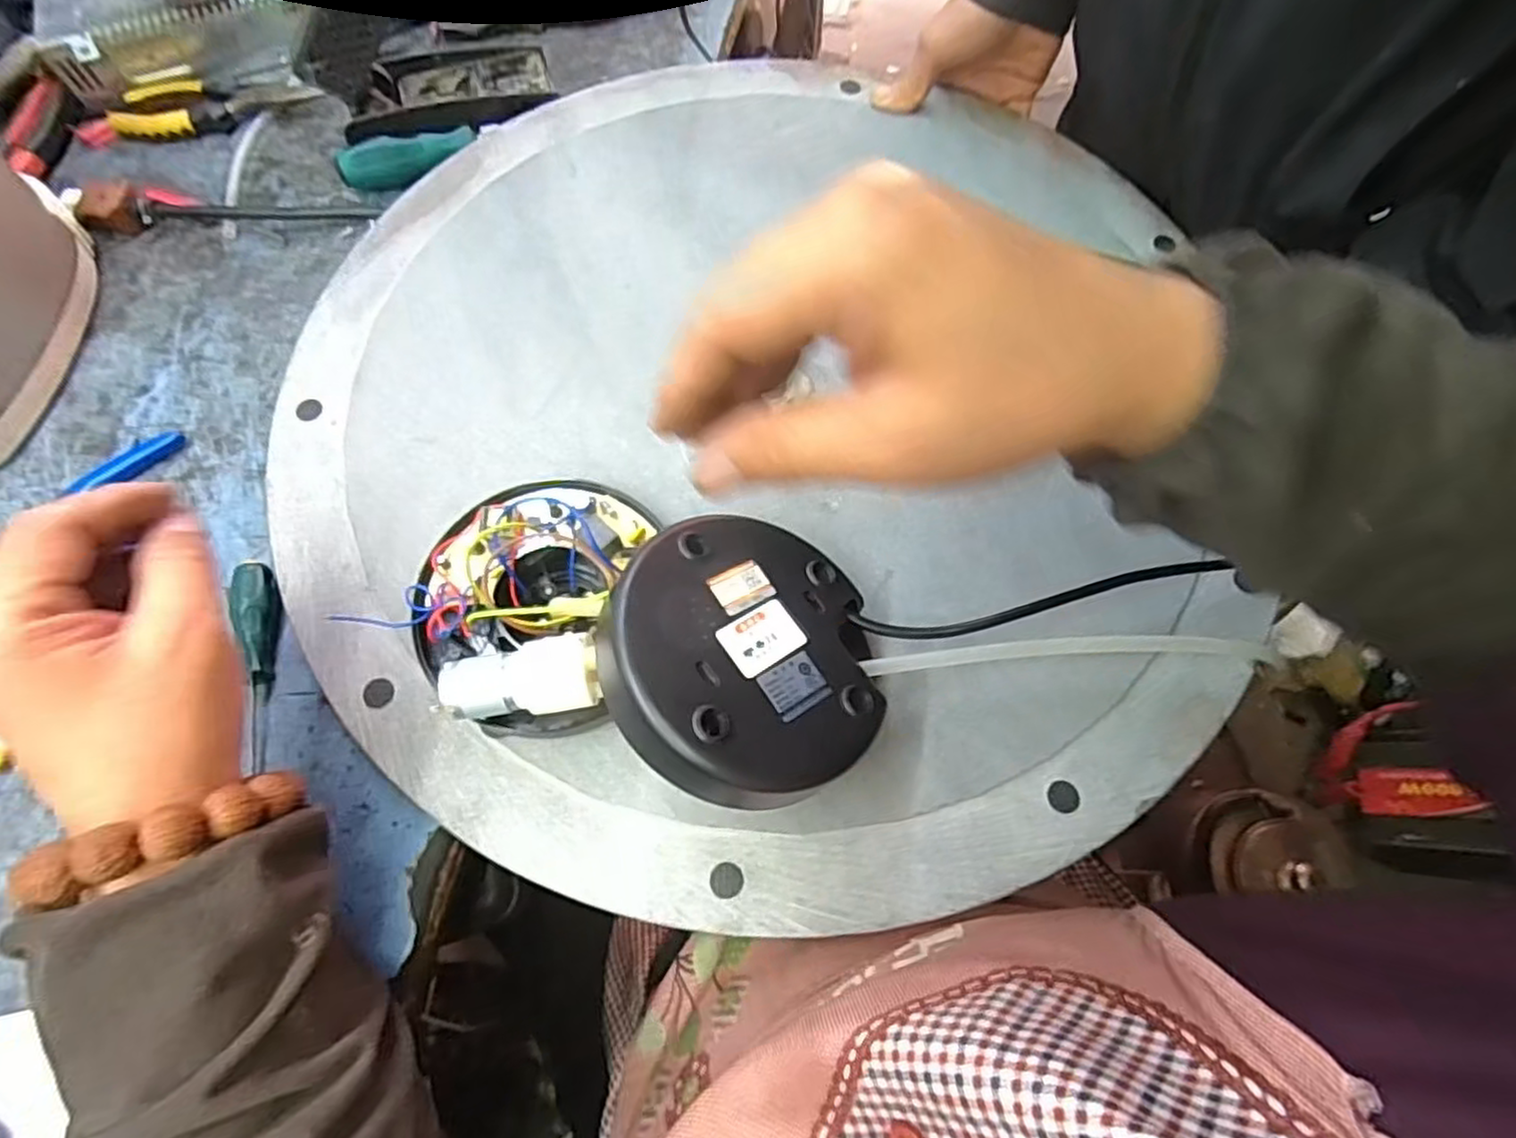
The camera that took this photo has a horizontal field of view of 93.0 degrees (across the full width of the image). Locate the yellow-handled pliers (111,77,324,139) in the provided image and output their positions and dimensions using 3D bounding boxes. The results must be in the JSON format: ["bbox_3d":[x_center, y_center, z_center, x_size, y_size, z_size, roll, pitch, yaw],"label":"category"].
[{"bbox_3d":[-0.436,-0.371,0.577,0.149,0.021,0.048,-3,68,0],"label":"yellow-handled pliers"}]

